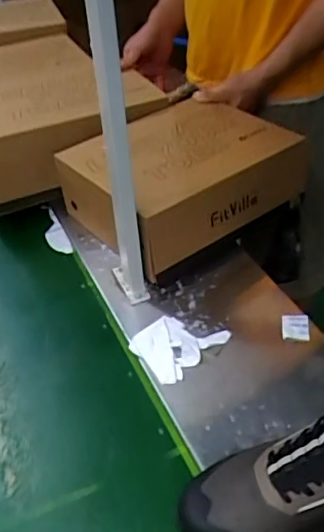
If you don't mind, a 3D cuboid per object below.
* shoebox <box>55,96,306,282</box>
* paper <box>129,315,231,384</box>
[{"bbox_3d":[0.040,-0.155,0.966,0.332,0.119,0.264,-26,43,-25],"label":"shoebox"},{"bbox_3d":[0.023,0.099,0.770,0.111,0.019,0.085,-30,45,-25],"label":"paper"}]

